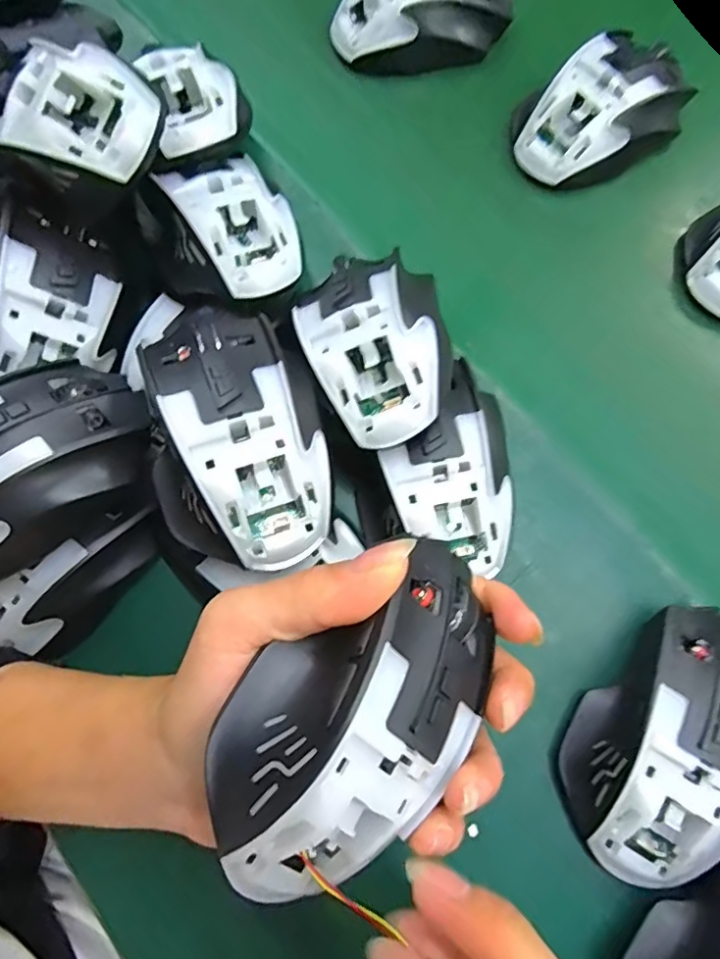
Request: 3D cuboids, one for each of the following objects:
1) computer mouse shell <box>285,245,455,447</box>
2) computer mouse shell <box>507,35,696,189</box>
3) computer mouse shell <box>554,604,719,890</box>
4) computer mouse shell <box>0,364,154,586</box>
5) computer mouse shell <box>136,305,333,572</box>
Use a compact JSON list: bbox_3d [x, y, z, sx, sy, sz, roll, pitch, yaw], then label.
[{"bbox_3d":[0.007,-0.058,0.253,0.066,0.026,0.085,-15,74,-3],"label":"computer mouse shell"},{"bbox_3d":[0.149,-0.221,0.335,0.112,0.039,0.074,-37,77,-9],"label":"computer mouse shell"},{"bbox_3d":[0.134,0.111,0.235,0.072,0.037,0.116,30,76,9],"label":"computer mouse shell"},{"bbox_3d":[-0.147,-0.002,0.243,0.116,0.045,0.073,-37,77,-9],"label":"computer mouse shell"},{"bbox_3d":[-0.058,-0.025,0.234,0.071,0.034,0.125,-22,75,-5],"label":"computer mouse shell"}]

